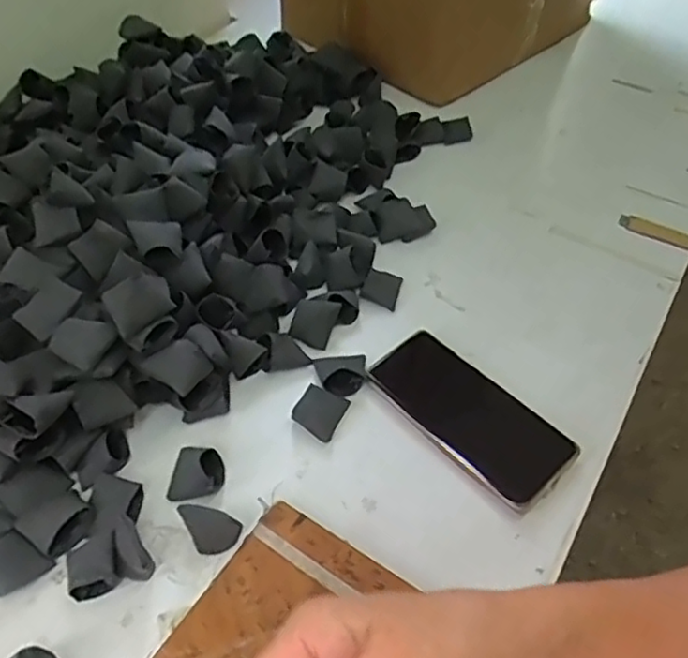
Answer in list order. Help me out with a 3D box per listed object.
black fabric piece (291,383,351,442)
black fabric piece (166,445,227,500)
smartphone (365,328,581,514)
[{"bbox_3d":[-0.018,0.062,0.501,0.035,0.009,0.040,37,54,-4],"label":"black fabric piece"},{"bbox_3d":[-0.105,0.100,0.462,0.036,0.028,0.041,0,49,-1],"label":"black fabric piece"},{"bbox_3d":[0.095,0.064,0.509,0.075,0.014,0.166,-35,58,-28],"label":"smartphone"}]

